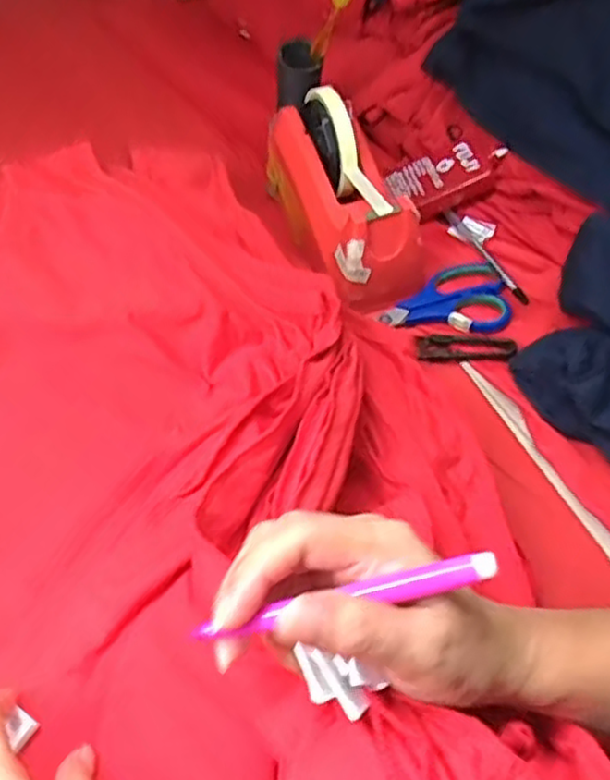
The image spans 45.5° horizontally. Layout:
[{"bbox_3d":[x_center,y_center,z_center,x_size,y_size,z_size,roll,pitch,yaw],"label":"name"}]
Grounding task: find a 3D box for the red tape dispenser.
[{"bbox_3d":[0.034,-0.163,0.588,0.076,0.084,0.188,-23,78,-14],"label":"red tape dispenser"}]

